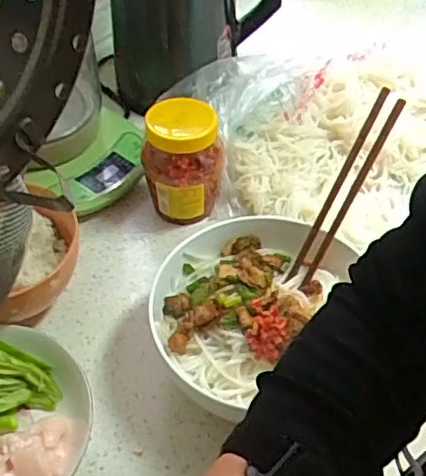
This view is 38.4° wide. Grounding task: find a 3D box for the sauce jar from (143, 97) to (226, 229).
[{"bbox_3d":[-0.031,-0.084,0.639,0.078,0.117,0.088,-2,48,-3],"label":"sauce jar"}]

